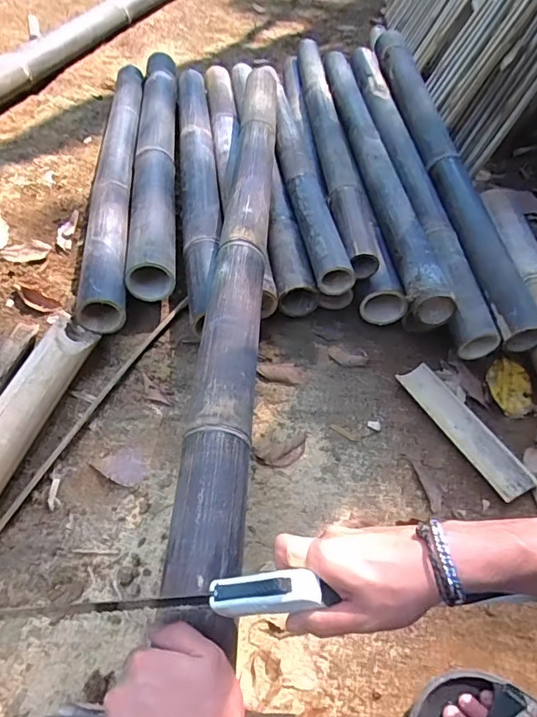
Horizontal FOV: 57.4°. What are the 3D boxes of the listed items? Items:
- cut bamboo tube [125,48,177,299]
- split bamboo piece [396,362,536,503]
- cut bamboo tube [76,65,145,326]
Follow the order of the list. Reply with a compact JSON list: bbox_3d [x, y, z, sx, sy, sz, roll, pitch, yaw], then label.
[{"bbox_3d":[-0.232,-0.454,1.029,0.084,0.062,0.893,-2,50,-7],"label":"cut bamboo tube"},{"bbox_3d":[0.285,0.100,0.719,0.060,0.015,0.231,-21,55,-21],"label":"split bamboo piece"},{"bbox_3d":[-0.299,-0.392,0.975,0.080,0.064,0.866,-3,50,-8],"label":"cut bamboo tube"}]

